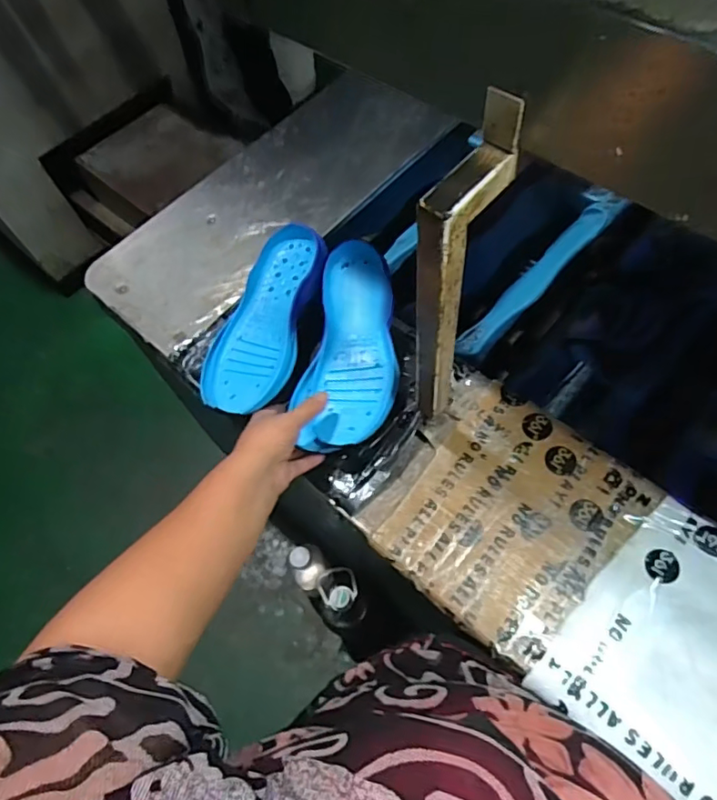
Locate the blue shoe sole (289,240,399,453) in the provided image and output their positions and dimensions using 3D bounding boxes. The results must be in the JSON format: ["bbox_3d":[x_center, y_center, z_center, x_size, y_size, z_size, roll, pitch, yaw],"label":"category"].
[{"bbox_3d":[-0.011,-0.063,0.638,0.112,0.025,0.242,4,76,6],"label":"blue shoe sole"}]

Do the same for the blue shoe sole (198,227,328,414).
[{"bbox_3d":[-0.112,-0.100,0.659,0.106,0.034,0.242,16,76,13],"label":"blue shoe sole"}]

